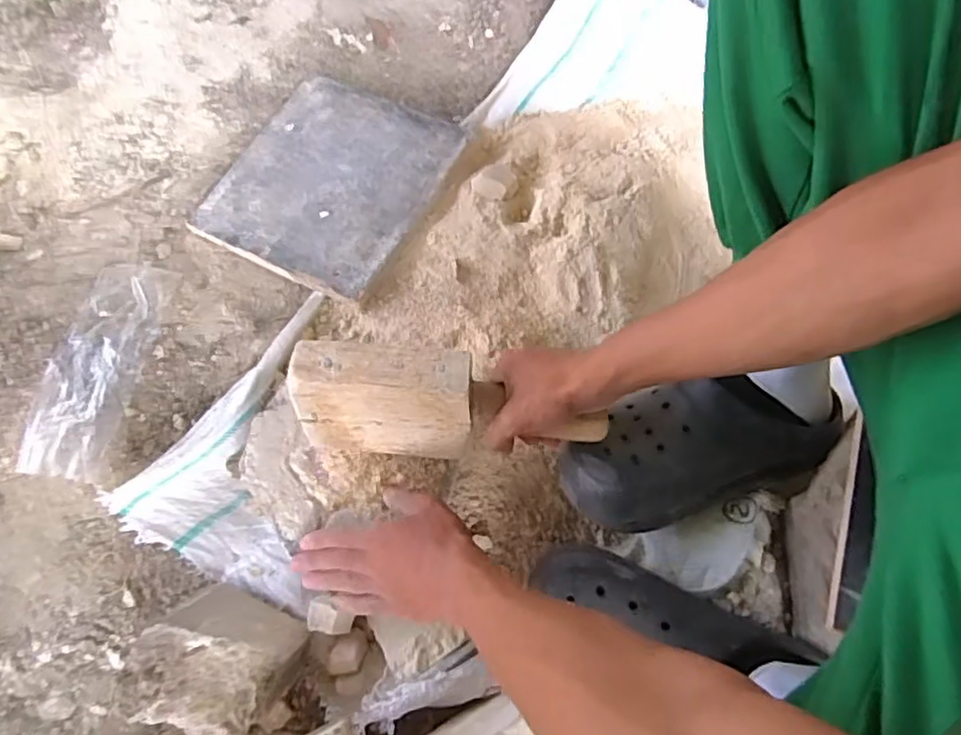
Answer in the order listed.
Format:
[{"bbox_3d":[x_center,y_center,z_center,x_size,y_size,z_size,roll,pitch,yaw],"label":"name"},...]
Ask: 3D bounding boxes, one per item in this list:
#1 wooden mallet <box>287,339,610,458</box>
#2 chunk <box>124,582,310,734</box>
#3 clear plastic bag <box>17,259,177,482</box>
[{"bbox_3d":[-0.024,0.030,0.538,0.248,0.086,0.070,3,73,1],"label":"wooden mallet"},{"bbox_3d":[-0.218,0.244,0.543,0.108,0.080,0.097,21,71,11],"label":"chunk"},{"bbox_3d":[-0.403,-0.006,0.690,0.085,0.026,0.239,9,73,3],"label":"clear plastic bag"}]

